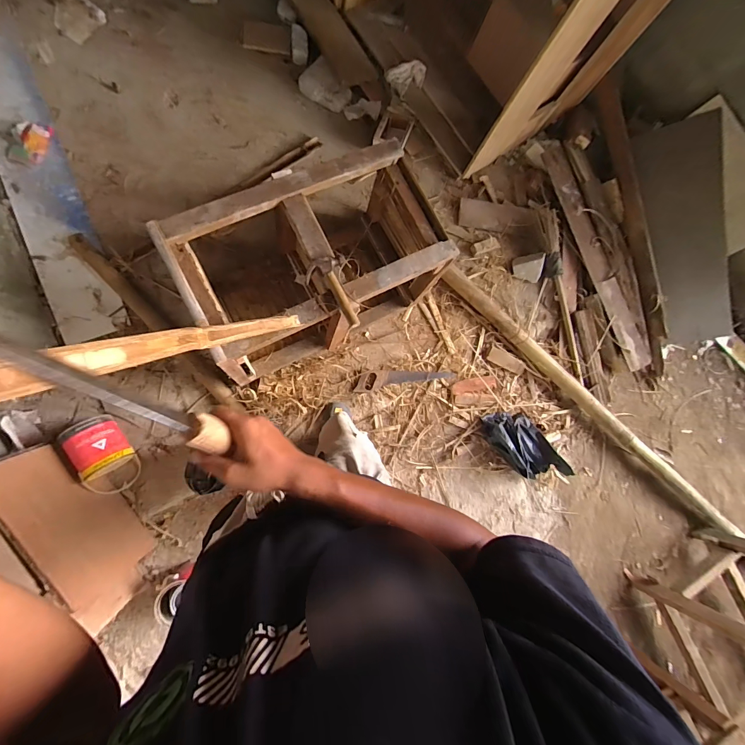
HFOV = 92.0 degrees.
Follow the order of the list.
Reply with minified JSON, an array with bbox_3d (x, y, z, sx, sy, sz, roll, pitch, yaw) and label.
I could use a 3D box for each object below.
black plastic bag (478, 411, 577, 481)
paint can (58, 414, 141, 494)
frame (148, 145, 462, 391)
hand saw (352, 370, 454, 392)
[{"bbox_3d":[0.652,0.313,1.531,0.217,0.109,0.409,-42,92,-12],"label":"black plastic bag"},{"bbox_3d":[-0.891,0.278,1.193,0.156,0.143,0.248,-21,87,-13],"label":"paint can"},{"bbox_3d":[-0.190,-0.331,1.217,0.763,0.486,0.461,-29,90,-12],"label":"frame"},{"bbox_3d":[0.138,0.021,1.481,0.424,0.018,0.081,-6,83,-11],"label":"hand saw"}]

